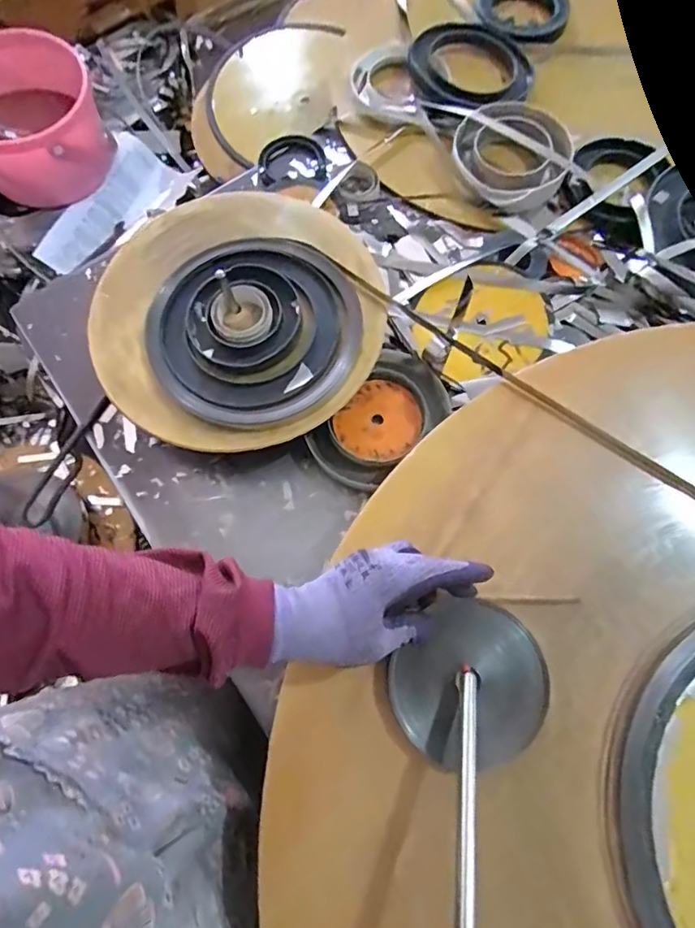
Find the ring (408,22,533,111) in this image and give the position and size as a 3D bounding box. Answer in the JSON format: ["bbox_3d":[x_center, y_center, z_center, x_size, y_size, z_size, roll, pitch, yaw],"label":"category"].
[{"bbox_3d":[0.163,-0.506,0.663,0.153,0.029,0.141,-1,72,2],"label":"ring"}]

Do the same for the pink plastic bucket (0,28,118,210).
[{"bbox_3d":[-0.480,-0.514,0.792,0.204,0.141,0.204,-1,72,2],"label":"pink plastic bucket"}]

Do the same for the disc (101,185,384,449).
[{"bbox_3d":[-0.105,-0.149,0.519,0.266,0.038,0.283,-1,72,2],"label":"disc"}]

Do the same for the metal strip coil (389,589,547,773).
[{"bbox_3d":[0.093,0.164,0.393,0.105,0.015,0.118,35,72,11],"label":"metal strip coil"}]

